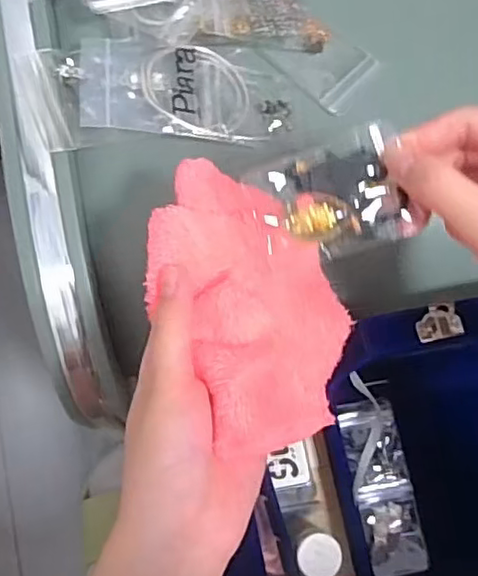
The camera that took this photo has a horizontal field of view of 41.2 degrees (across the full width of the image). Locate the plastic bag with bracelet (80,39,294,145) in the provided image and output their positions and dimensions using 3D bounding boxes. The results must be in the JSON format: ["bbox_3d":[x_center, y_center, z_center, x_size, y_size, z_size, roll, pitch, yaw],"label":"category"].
[{"bbox_3d":[-0.030,-0.116,0.369,0.118,0.011,0.066,0,66,-14],"label":"plastic bag with bracelet"}]

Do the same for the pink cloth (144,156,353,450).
[{"bbox_3d":[0.007,0.003,0.290,0.080,0.046,0.129,-18,74,-7],"label":"pink cloth"}]

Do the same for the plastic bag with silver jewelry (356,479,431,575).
[{"bbox_3d":[0.119,0.187,0.493,0.044,0.014,0.068,-9,74,-4],"label":"plastic bag with silver jewelry"}]

